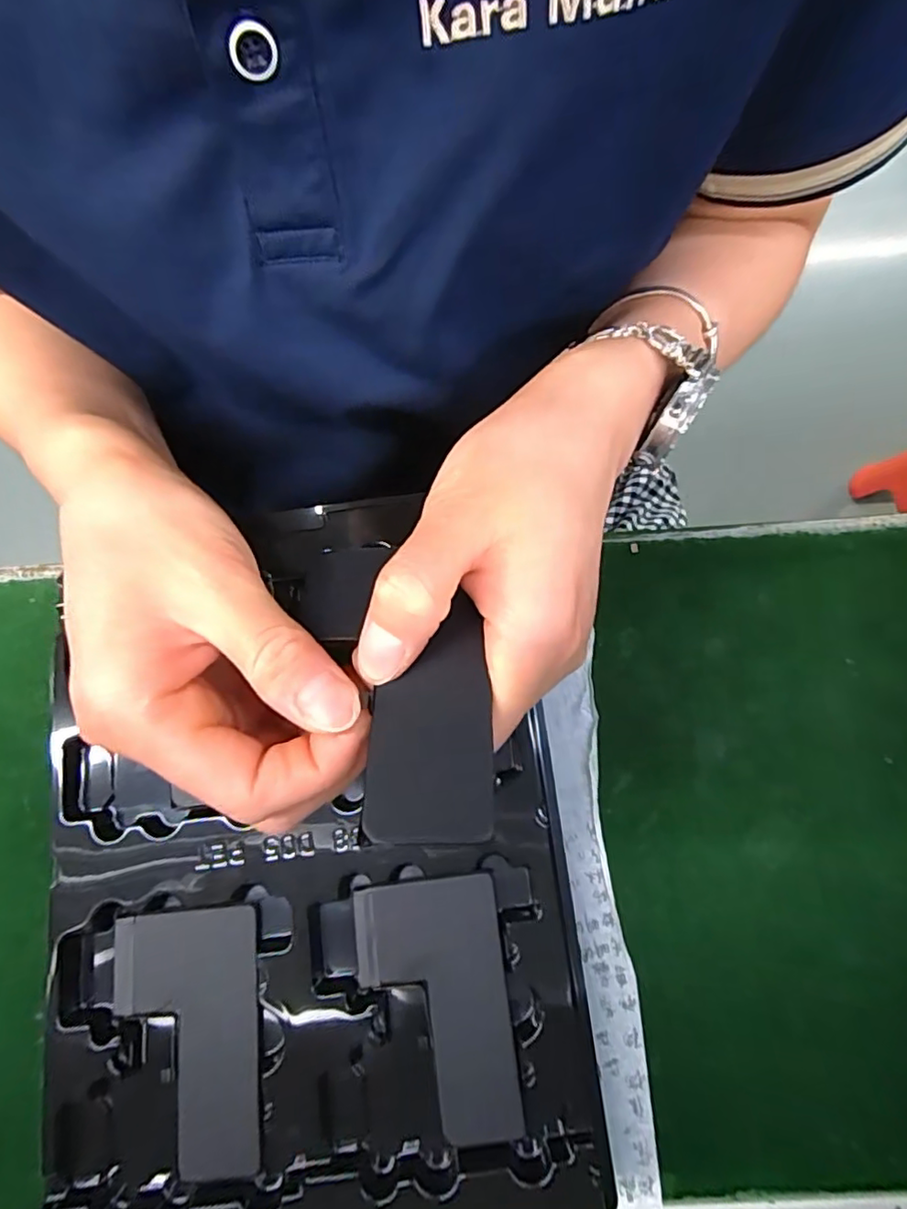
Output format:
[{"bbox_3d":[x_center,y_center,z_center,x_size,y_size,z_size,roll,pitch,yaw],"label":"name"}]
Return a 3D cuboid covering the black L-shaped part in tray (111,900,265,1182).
[{"bbox_3d":[-0.106,0.175,0.239,0.056,0.004,0.096,-7,76,-1],"label":"black L-shaped part in tray"}]

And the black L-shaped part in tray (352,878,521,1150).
[{"bbox_3d":[-0.007,0.161,0.239,0.058,0.004,0.093,-8,76,-1],"label":"black L-shaped part in tray"}]

